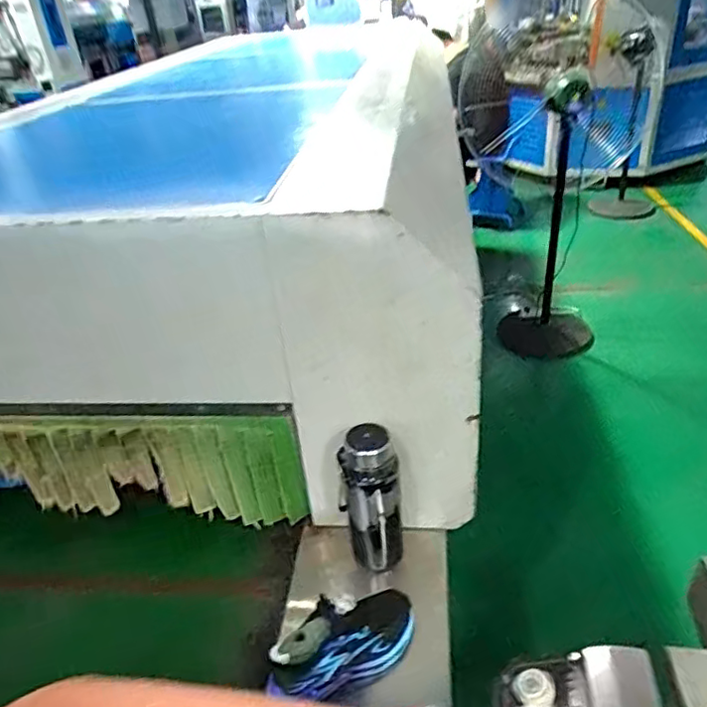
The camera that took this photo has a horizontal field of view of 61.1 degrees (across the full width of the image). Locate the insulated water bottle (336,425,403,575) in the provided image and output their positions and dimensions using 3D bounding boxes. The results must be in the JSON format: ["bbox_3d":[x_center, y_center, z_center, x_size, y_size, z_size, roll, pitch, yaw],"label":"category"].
[{"bbox_3d":[0.027,0.222,0.900,0.085,0.241,0.074,-10,32,-8],"label":"insulated water bottle"}]

